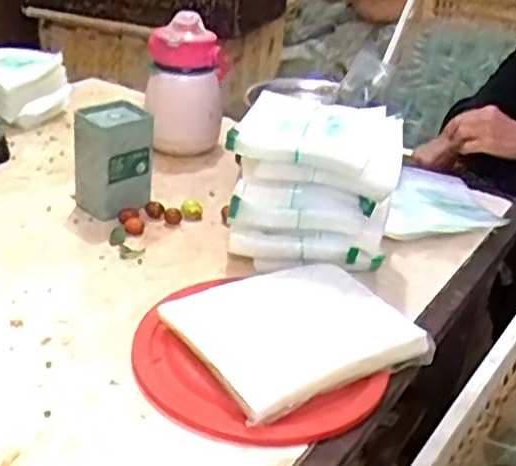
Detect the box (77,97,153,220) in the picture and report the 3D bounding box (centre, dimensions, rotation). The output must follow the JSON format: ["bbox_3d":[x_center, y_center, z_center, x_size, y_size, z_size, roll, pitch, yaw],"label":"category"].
[{"bbox_3d":[-0.172,-0.086,0.868,0.073,0.118,0.080,24,33,33],"label":"box"}]

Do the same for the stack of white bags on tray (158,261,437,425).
[{"bbox_3d":[0.039,0.087,0.683,0.213,0.033,0.178,-14,32,-31],"label":"stack of white bags on tray"}]

